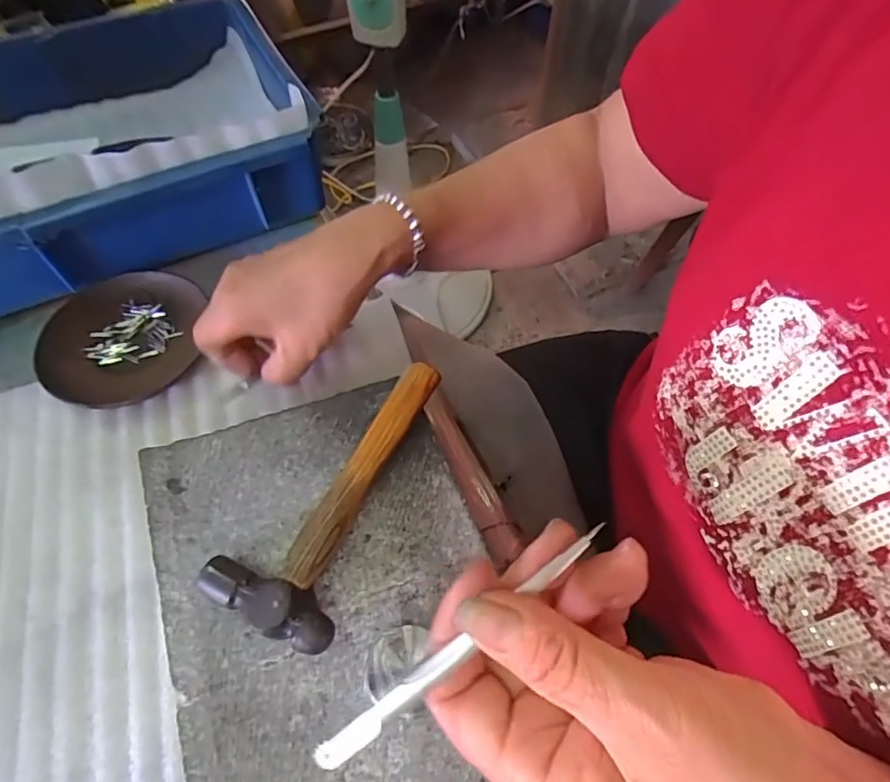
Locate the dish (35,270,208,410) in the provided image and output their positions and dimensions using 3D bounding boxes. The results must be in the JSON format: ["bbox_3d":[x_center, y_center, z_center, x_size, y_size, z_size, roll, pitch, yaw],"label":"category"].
[{"bbox_3d":[-0.230,-0.037,0.384,0.106,0.013,0.113,0,60,-1],"label":"dish"}]

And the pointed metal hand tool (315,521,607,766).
[{"bbox_3d":[0.008,0.077,0.168,0.110,0.004,0.007,-36,66,-11],"label":"pointed metal hand tool"}]

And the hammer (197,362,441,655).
[{"bbox_3d":[-0.050,0.044,0.273,0.062,0.022,0.151,23,62,12],"label":"hammer"}]

